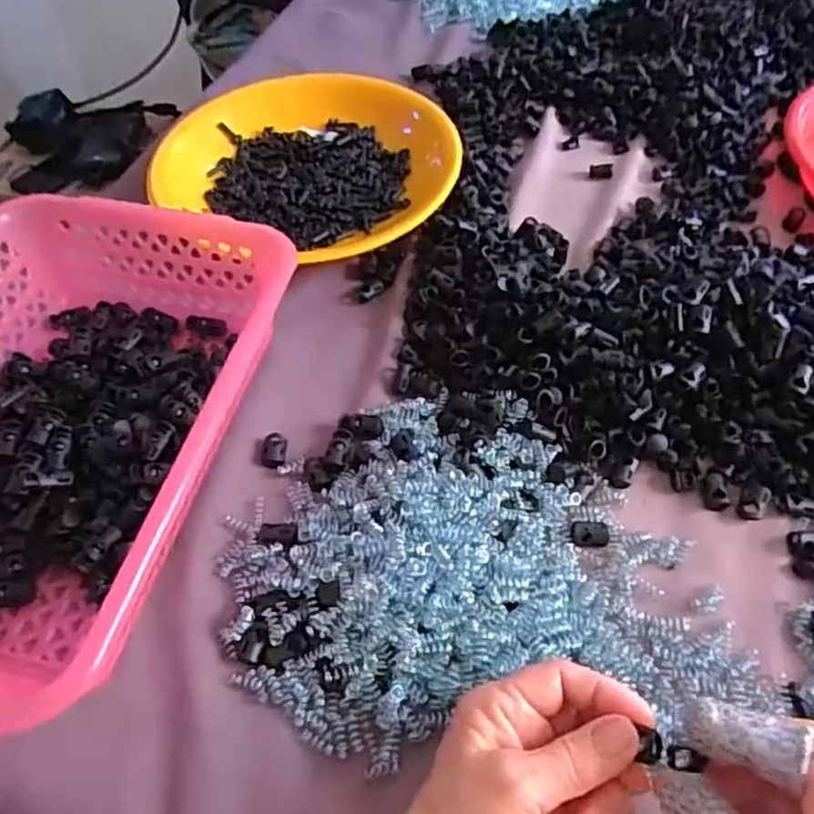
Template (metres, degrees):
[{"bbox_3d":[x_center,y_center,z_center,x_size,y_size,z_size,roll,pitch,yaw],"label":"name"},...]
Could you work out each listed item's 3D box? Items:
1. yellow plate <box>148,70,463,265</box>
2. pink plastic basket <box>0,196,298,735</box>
[{"bbox_3d":[-0.071,-0.206,0.554,0.225,0.032,0.189,21,57,16],"label":"yellow plate"},{"bbox_3d":[-0.199,0.008,0.383,0.209,0.066,0.303,10,55,9],"label":"pink plastic basket"}]

